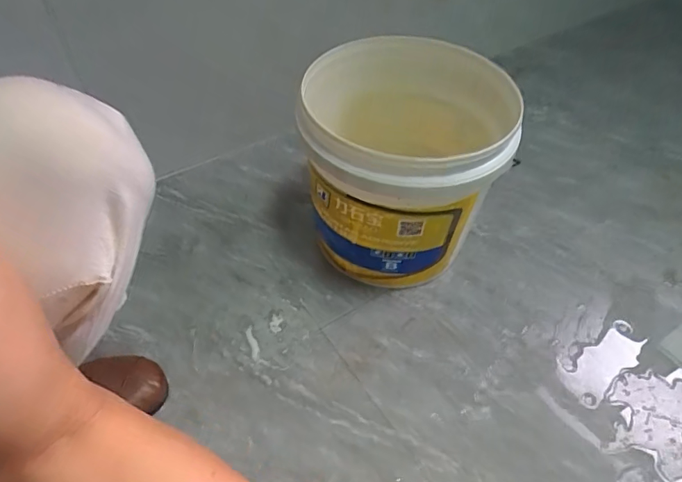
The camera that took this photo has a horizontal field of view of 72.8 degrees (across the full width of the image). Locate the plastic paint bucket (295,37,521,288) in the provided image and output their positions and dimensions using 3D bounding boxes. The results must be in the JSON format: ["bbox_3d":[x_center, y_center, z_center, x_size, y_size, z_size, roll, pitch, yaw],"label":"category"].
[{"bbox_3d":[0.083,-0.098,0.640,0.258,0.252,0.263,10,50,7],"label":"plastic paint bucket"}]

